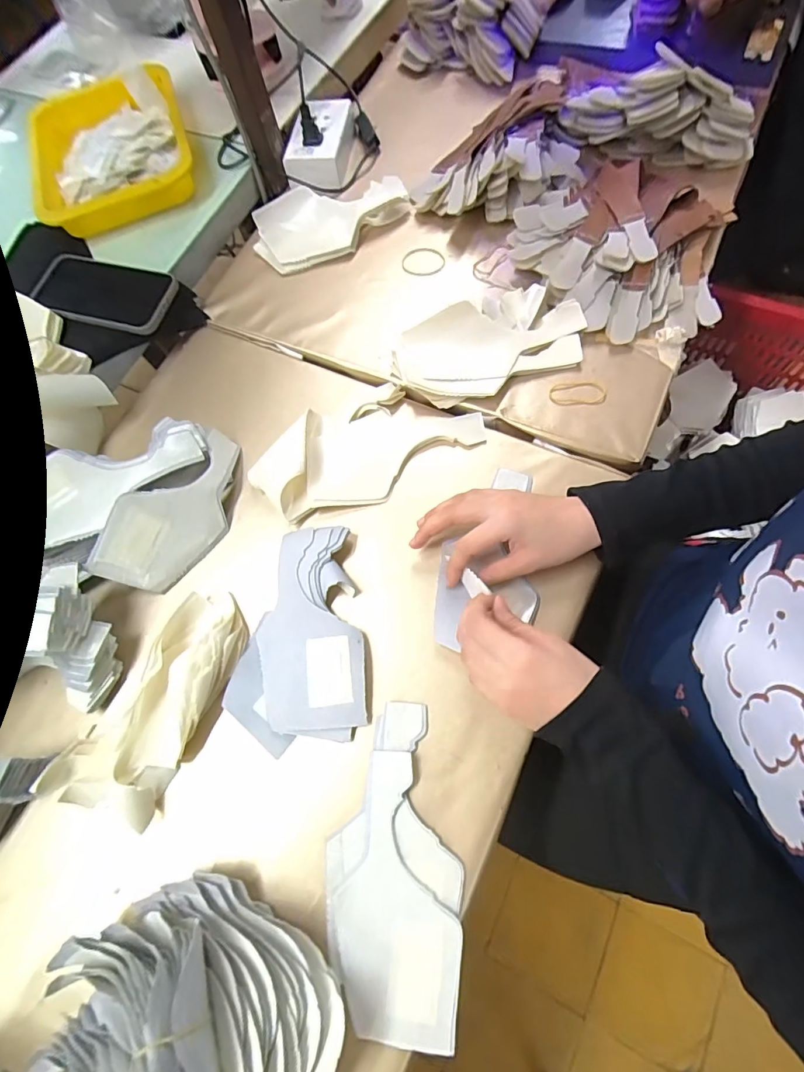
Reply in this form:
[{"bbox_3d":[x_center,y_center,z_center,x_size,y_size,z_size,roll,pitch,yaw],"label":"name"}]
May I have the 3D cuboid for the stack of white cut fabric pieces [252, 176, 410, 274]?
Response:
[{"bbox_3d":[-0.082,-0.381,0.558,0.191,0.041,0.078,-24,71,-6],"label":"stack of white cut fabric pieces"}]

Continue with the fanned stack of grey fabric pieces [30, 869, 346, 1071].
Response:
[{"bbox_3d":[-0.150,0.326,0.292,0.185,0.077,0.174,35,76,14],"label":"fanned stack of grey fabric pieces"}]

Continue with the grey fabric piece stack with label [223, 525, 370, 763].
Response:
[{"bbox_3d":[-0.096,0.083,0.407,0.118,0.016,0.184,-8,71,-1],"label":"grey fabric piece stack with label"}]

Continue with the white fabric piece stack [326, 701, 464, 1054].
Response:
[{"bbox_3d":[-0.005,0.243,0.350,0.097,0.010,0.214,3,71,3],"label":"white fabric piece stack"}]

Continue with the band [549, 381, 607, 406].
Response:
[{"bbox_3d":[0.178,-0.145,0.471,0.054,0.004,0.028,-3,70,5],"label":"band"}]

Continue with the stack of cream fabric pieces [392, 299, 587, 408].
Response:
[{"bbox_3d":[0.092,-0.197,0.485,0.190,0.035,0.093,-18,72,-4],"label":"stack of cream fabric pieces"}]

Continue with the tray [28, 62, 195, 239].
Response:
[{"bbox_3d":[-0.383,-0.512,0.610,0.200,0.042,0.251,-21,72,-5],"label":"tray"}]

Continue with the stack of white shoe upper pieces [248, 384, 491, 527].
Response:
[{"bbox_3d":[-0.033,-0.094,0.462,0.222,0.018,0.110,-20,72,-5],"label":"stack of white shoe upper pieces"}]

